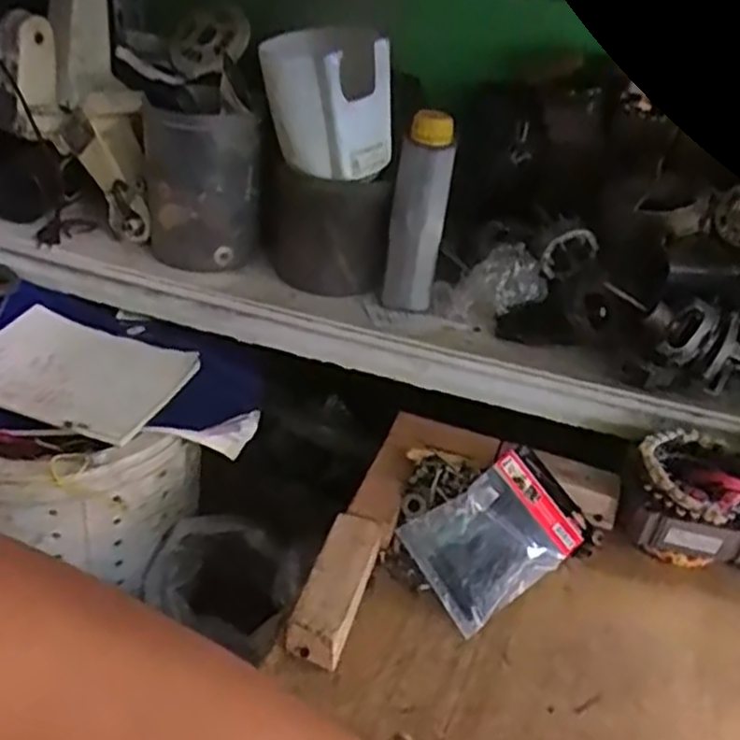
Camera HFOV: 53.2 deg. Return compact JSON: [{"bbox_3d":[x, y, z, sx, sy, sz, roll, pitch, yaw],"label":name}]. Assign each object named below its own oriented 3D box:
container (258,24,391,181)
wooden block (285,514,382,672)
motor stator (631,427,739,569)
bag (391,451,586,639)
[{"bbox_3d":[-0.047,-0.282,0.764,0.131,0.153,0.088,22,47,27],"label":"container"},{"bbox_3d":[-0.026,0.170,0.584,0.042,0.036,0.122,14,32,12],"label":"wooden block"},{"bbox_3d":[0.286,0.117,0.671,0.098,0.099,0.100,4,31,-3],"label":"motor stator"},{"bbox_3d":[0.104,0.147,0.639,0.147,0.025,0.098,-27,75,-32],"label":"bag"}]

